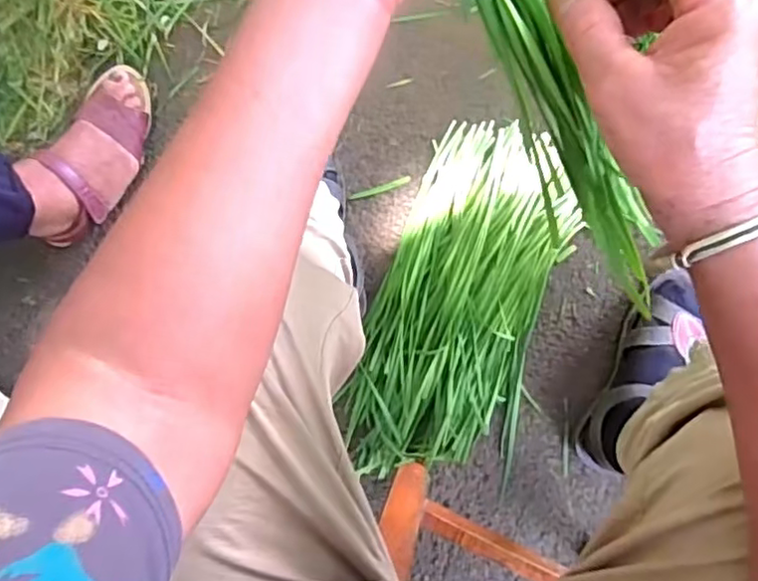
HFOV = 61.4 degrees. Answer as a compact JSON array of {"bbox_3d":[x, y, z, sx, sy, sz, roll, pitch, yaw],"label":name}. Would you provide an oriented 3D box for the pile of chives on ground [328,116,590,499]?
[{"bbox_3d":[0.093,0.023,0.738,0.200,0.053,0.413,16,96,8],"label":"pile of chives on ground"}]

